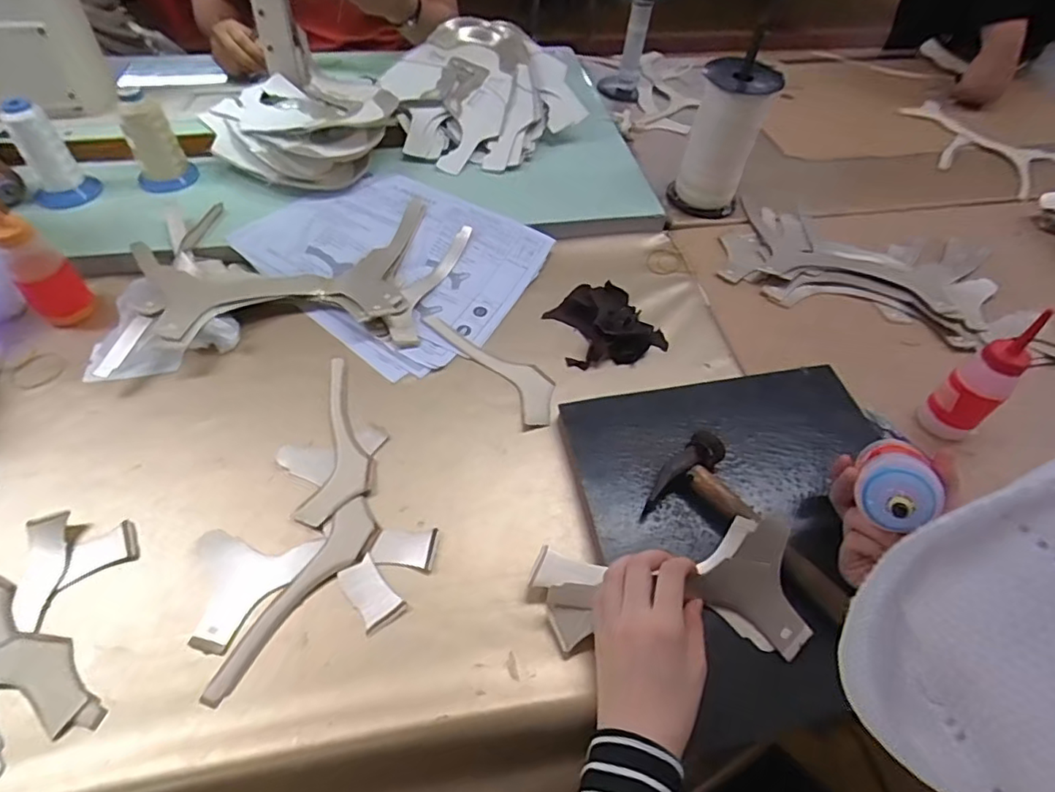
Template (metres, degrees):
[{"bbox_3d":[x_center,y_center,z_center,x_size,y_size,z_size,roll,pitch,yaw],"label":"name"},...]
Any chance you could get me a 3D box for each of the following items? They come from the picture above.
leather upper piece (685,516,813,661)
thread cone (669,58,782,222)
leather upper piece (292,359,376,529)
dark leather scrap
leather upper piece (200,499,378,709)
[{"bbox_3d":[0.181,0.141,0.437,0.081,0.010,0.084,36,93,15],"label":"leather upper piece"},{"bbox_3d":[0.253,-0.334,0.787,0.086,0.211,0.081,10,53,4],"label":"thread cone"},{"bbox_3d":[-0.171,0.037,0.552,0.060,0.005,0.180,2,53,-3],"label":"leather upper piece"},{"bbox_3d":[0.085,-0.083,0.647,0.108,0.029,0.109,-21,57,-19],"label":"dark leather scrap"},{"bbox_3d":[-0.178,0.159,0.461,0.043,0.004,0.176,23,54,13],"label":"leather upper piece"}]

